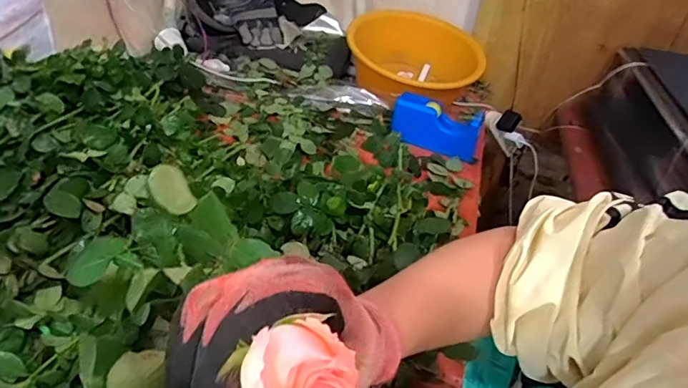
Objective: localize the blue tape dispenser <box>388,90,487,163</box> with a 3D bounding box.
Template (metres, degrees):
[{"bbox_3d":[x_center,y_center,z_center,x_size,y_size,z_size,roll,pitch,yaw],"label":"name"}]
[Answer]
[{"bbox_3d":[0.210,-0.155,1.145,0.200,0.097,0.057,22,39,18],"label":"blue tape dispenser"}]

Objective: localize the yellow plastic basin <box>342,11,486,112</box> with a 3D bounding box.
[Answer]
[{"bbox_3d":[0.176,-0.328,1.266,0.328,0.144,0.322,5,37,-4],"label":"yellow plastic basin"}]

